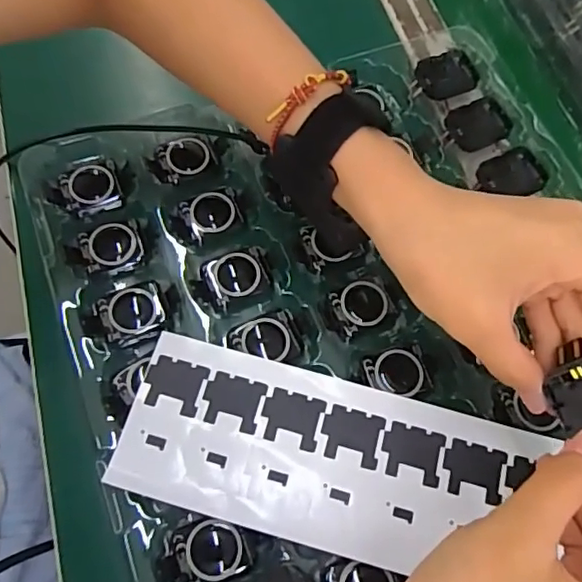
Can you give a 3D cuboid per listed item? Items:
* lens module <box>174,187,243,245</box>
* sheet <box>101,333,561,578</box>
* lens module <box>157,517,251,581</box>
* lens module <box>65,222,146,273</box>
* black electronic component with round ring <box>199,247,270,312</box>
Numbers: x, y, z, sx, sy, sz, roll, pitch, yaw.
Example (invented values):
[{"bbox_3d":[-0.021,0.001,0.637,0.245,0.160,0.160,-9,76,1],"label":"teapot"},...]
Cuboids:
[{"bbox_3d":[-0.054,-0.048,0.368,0.041,0.009,0.028,-18,69,-10],"label":"lens module"},{"bbox_3d":[0.060,0.100,0.300,0.295,0.004,0.084,14,67,4],"label":"sheet"},{"bbox_3d":[-0.045,0.132,0.293,0.044,0.008,0.031,-17,69,-9],"label":"lens module"},{"bbox_3d":[-0.113,-0.024,0.356,0.045,0.009,0.032,-15,69,-8],"label":"lens module"},{"bbox_3d":[-0.035,-0.009,0.354,0.042,0.005,0.032,-23,70,-11],"label":"black electronic component with round ring"}]

